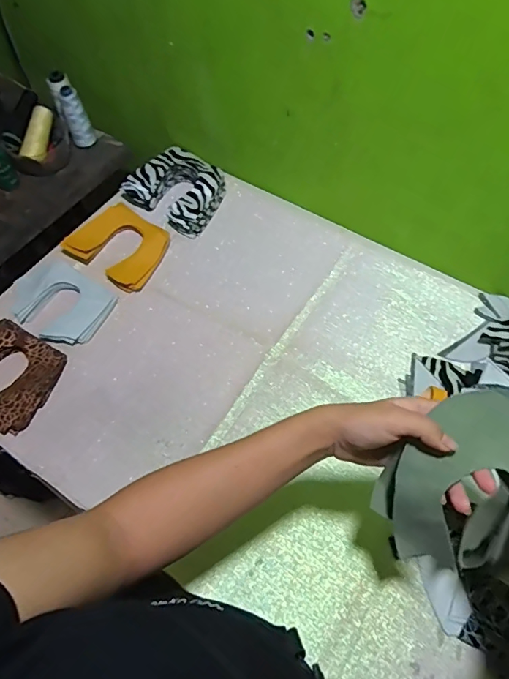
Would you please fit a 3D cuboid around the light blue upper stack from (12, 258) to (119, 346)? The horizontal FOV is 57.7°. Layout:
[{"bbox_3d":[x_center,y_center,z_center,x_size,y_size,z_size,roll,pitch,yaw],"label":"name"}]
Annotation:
[{"bbox_3d":[-0.309,-0.059,0.732,0.158,0.033,0.118,27,64,17],"label":"light blue upper stack"}]

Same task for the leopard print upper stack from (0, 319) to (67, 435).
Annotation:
[{"bbox_3d":[-0.368,0.046,0.674,0.162,0.032,0.130,26,64,16],"label":"leopard print upper stack"}]

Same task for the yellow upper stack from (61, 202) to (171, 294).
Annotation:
[{"bbox_3d":[-0.231,-0.159,0.784,0.162,0.034,0.123,29,65,18],"label":"yellow upper stack"}]

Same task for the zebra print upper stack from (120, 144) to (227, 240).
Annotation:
[{"bbox_3d":[-0.136,-0.271,0.833,0.161,0.057,0.135,27,64,17],"label":"zebra print upper stack"}]

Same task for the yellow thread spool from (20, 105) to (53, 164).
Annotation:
[{"bbox_3d":[-0.407,-0.390,0.879,0.036,0.037,0.109,10,82,8],"label":"yellow thread spool"}]

